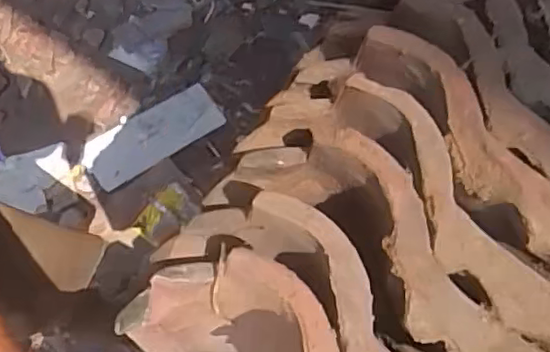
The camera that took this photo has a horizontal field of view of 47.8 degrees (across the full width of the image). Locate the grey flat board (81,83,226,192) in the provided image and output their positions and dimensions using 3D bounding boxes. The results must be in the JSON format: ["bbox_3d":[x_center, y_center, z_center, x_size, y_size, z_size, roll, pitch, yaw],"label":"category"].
[{"bbox_3d":[-0.262,-0.086,1.321,0.290,0.028,0.120,-33,73,-10],"label":"grey flat board"}]

